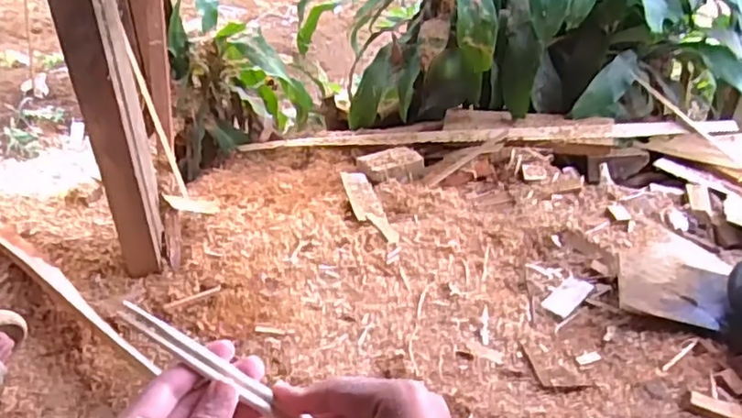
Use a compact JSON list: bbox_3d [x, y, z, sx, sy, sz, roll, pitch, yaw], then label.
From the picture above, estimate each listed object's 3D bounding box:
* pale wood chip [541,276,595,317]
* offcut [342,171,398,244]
[{"bbox_3d":[0.337,0.146,1.088,0.093,0.010,0.047,-30,46,-30],"label":"pale wood chip"},{"bbox_3d":[-0.009,-0.011,1.252,0.058,0.009,0.246,-13,40,-13],"label":"offcut"}]

